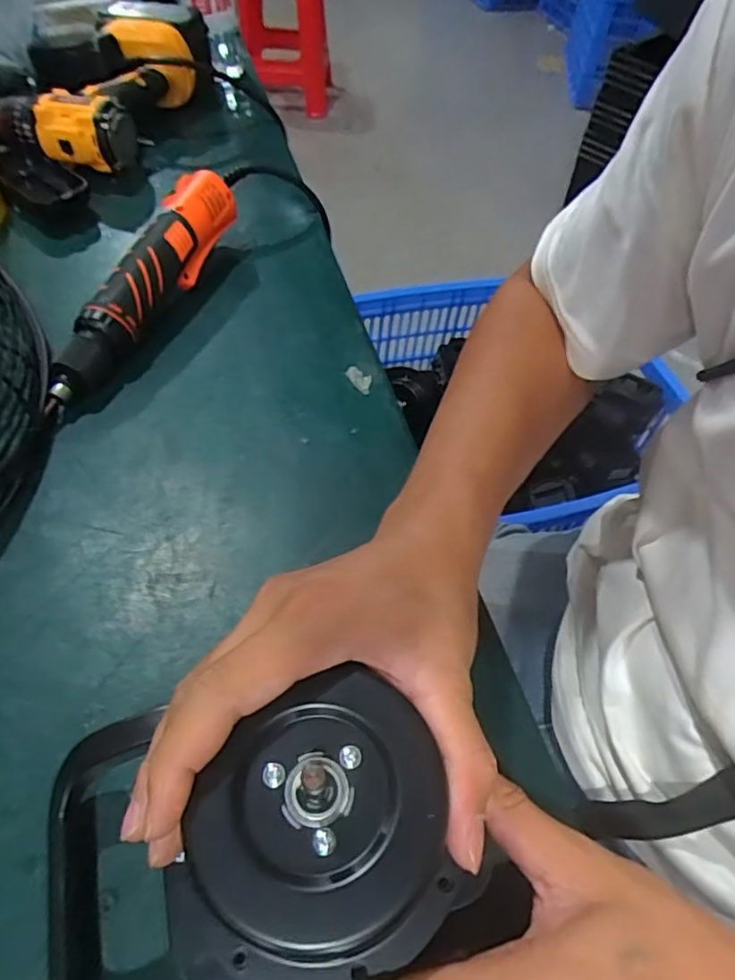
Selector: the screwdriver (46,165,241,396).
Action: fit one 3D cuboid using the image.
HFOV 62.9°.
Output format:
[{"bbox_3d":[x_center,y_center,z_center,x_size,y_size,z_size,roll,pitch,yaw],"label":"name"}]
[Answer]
[{"bbox_3d":[-0.168,-0.163,0.468,0.048,0.057,0.246,13,54,8],"label":"screwdriver"}]

